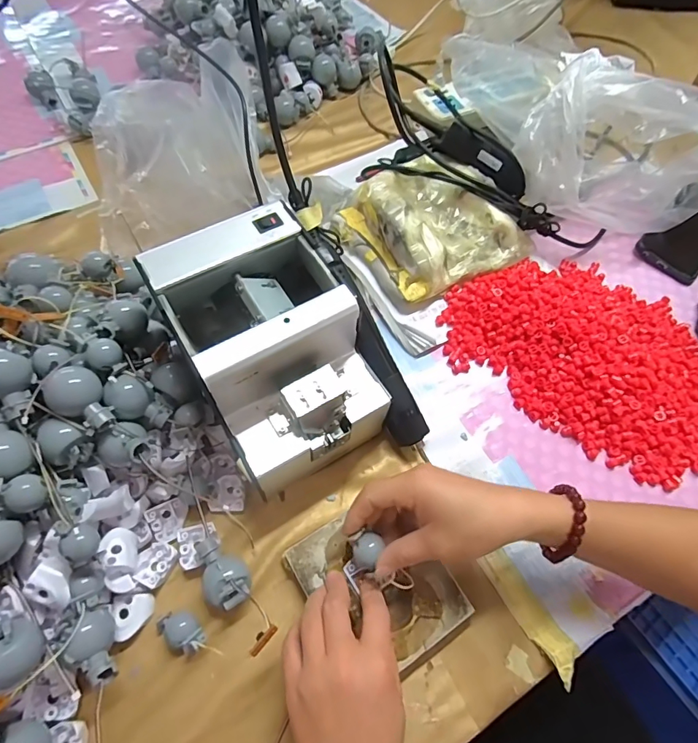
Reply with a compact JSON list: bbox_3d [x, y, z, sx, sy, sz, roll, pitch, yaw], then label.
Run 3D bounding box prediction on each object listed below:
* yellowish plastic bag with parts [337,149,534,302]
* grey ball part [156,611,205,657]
[{"bbox_3d":[0.089,-0.166,0.498,0.174,0.045,0.160,-33,68,-18],"label":"yellowish plastic bag with parts"},{"bbox_3d":[-0.123,0.190,0.333,0.037,0.019,0.023,33,65,14],"label":"grey ball part"}]

